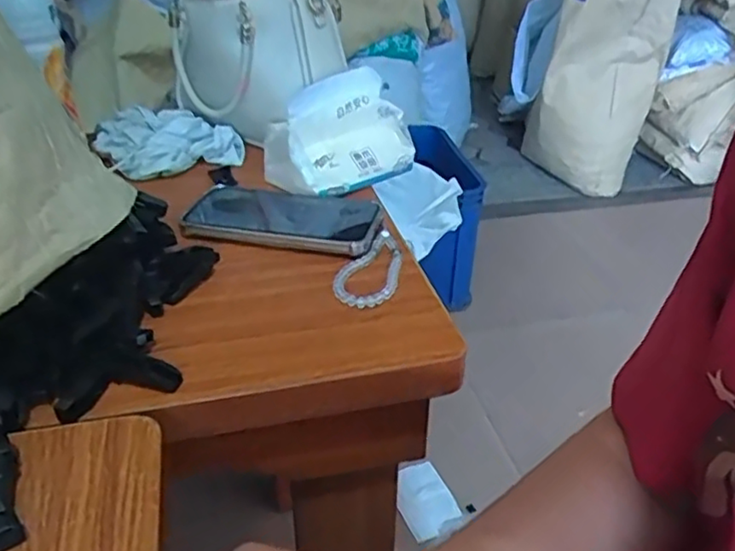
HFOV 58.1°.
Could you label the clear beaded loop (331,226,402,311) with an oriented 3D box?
[{"bbox_3d":[0.002,-0.007,0.539,0.048,0.008,0.108,4,33,6],"label":"clear beaded loop"}]

